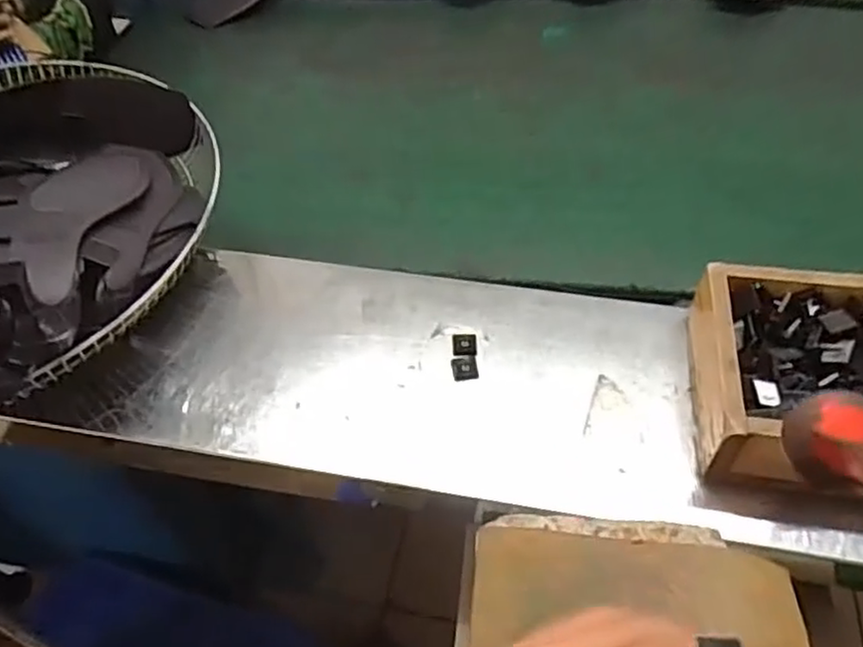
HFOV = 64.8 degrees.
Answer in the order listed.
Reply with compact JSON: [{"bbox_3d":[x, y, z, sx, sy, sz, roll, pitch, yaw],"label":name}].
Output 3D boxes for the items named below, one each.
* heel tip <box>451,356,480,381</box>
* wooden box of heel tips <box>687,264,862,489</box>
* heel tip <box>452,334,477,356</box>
[{"bbox_3d":[0.026,0.034,0.516,0.019,0.004,0.021,-6,51,-3],"label":"heel tip"},{"bbox_3d":[0.275,0.037,0.464,0.180,0.057,0.144,6,51,7],"label":"wooden box of heel tips"},{"bbox_3d":[0.026,0.016,0.531,0.019,0.004,0.021,-2,51,1],"label":"heel tip"}]

